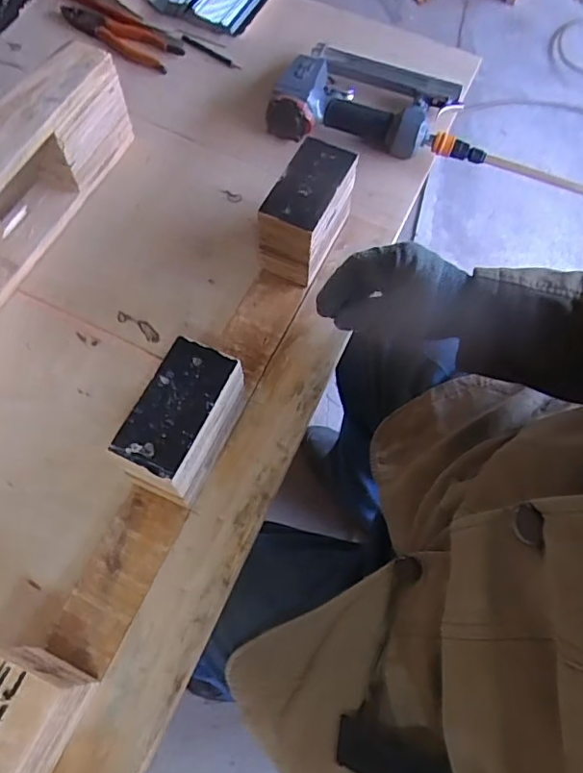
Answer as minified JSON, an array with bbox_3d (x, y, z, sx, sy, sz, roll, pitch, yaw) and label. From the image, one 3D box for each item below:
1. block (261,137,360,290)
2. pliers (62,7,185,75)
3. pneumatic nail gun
[{"bbox_3d":[0.021,-0.186,0.597,0.065,0.100,0.119,25,67,10],"label":"block"},{"bbox_3d":[-0.237,-0.487,0.755,0.178,0.028,0.049,30,68,12],"label":"pliers"},{"bbox_3d":[0.115,-0.373,0.710,0.269,0.053,0.151,9,66,3],"label":"pneumatic nail gun"}]

